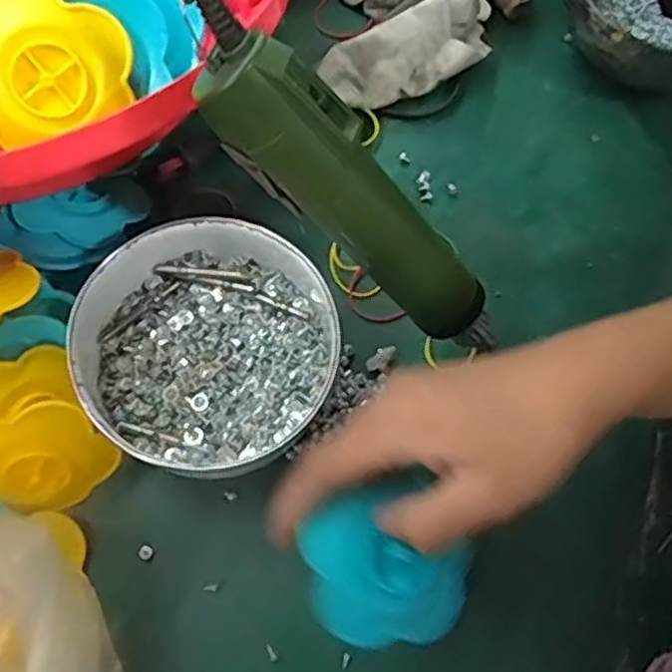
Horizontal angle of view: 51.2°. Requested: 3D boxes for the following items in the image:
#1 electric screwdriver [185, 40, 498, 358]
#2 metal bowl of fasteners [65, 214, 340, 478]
[{"bbox_3d":[0.020,-0.056,0.346,0.047,0.214,0.036,3,59,49],"label":"electric screwdriver"},{"bbox_3d":[-0.077,0.003,0.407,0.147,0.055,0.140,0,69,-1],"label":"metal bowl of fasteners"}]

